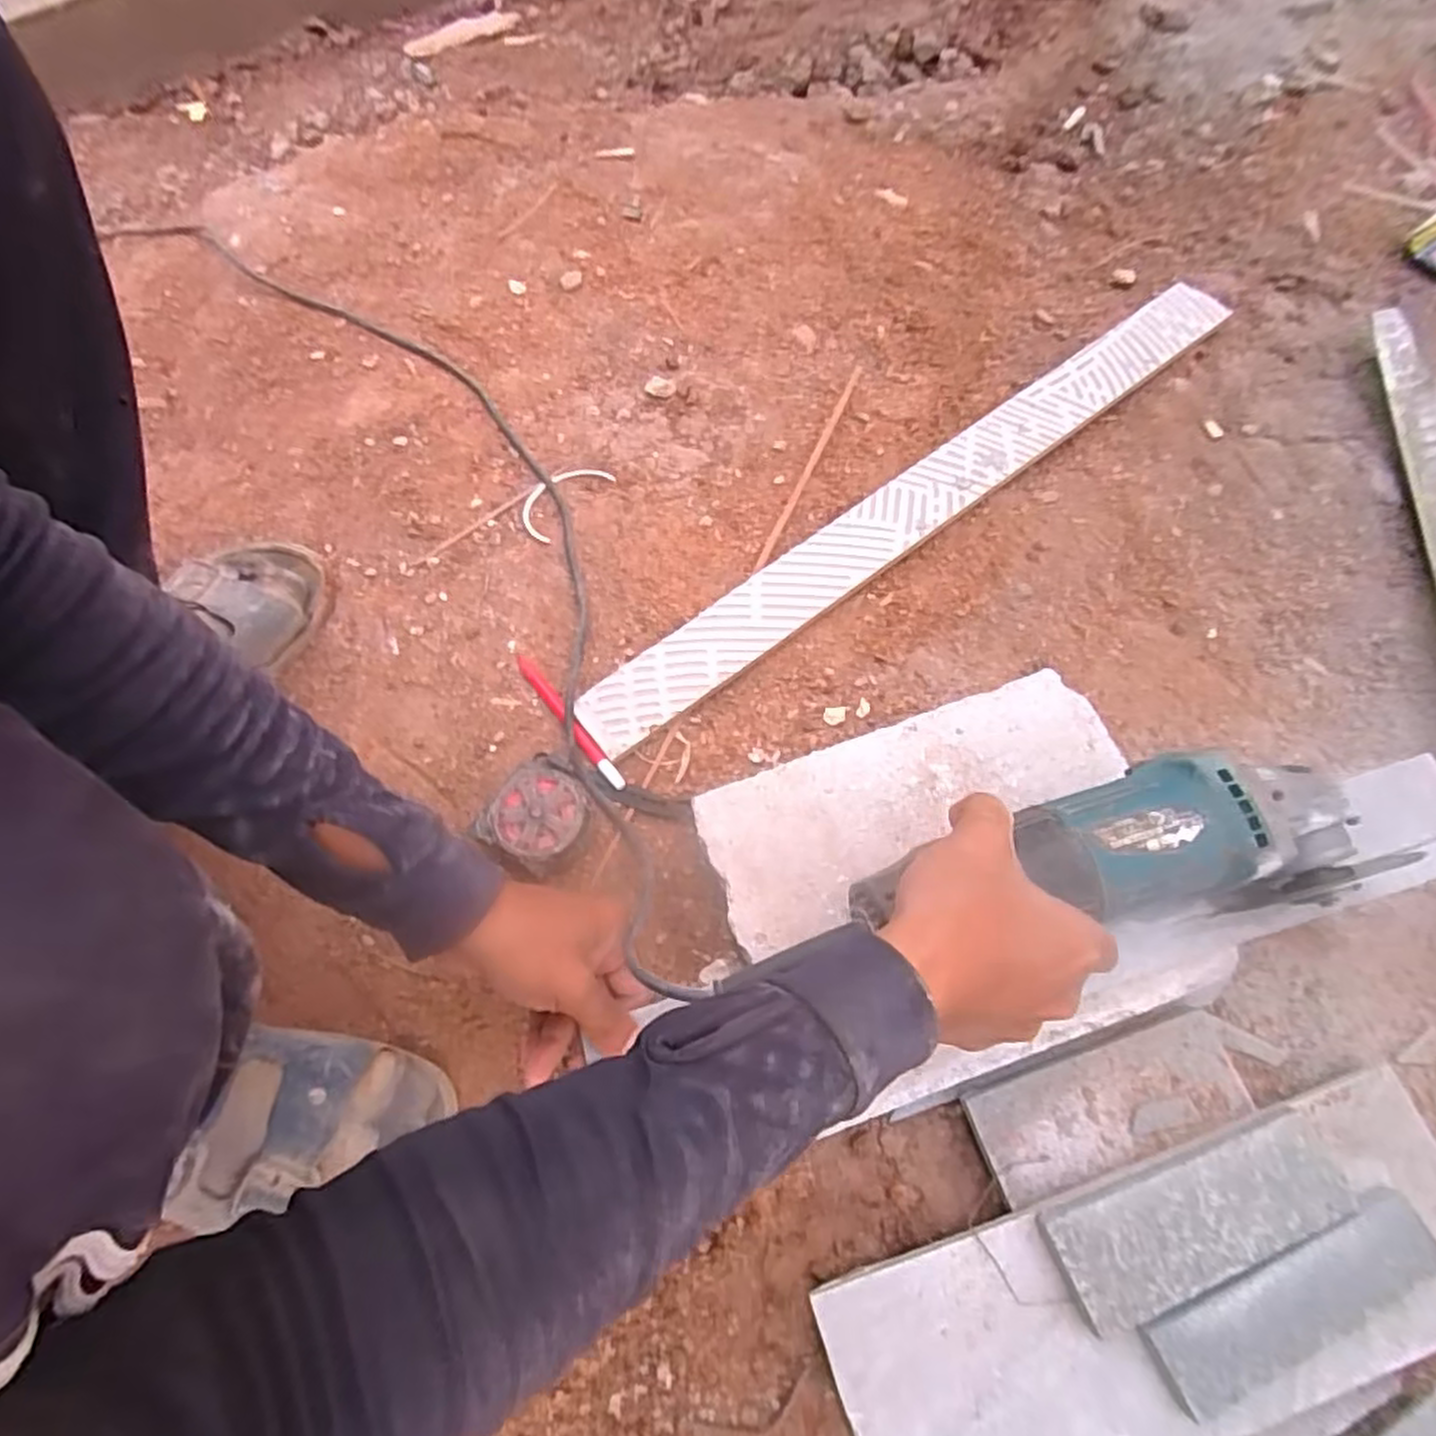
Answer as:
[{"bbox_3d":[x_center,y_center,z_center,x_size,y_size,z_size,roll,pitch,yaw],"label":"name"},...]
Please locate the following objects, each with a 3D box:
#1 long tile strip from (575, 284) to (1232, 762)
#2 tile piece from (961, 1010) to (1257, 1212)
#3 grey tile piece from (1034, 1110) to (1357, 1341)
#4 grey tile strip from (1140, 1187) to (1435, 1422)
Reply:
[{"bbox_3d":[0.170,-0.184,0.629,0.665,0.013,0.061,-37,70,-14],"label":"long tile strip"},{"bbox_3d":[0.218,0.217,0.432,0.149,0.014,0.061,-19,66,-7],"label":"tile piece"},{"bbox_3d":[0.246,0.256,0.397,0.151,0.020,0.055,-20,66,-7],"label":"grey tile piece"},{"bbox_3d":[0.284,0.284,0.377,0.152,0.005,0.040,-23,70,-7],"label":"grey tile strip"}]

